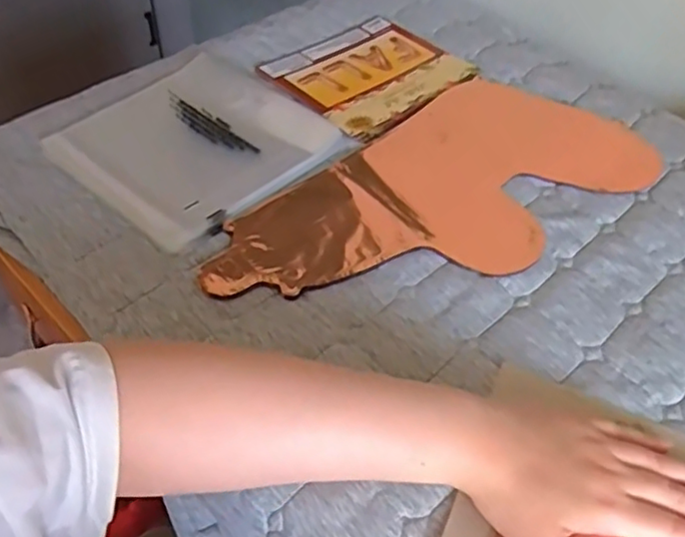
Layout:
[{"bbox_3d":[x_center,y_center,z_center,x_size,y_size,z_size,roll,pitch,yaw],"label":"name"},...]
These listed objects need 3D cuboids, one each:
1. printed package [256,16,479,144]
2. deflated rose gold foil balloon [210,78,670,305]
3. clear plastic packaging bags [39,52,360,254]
[{"bbox_3d":[0.032,-0.220,0.716,0.195,0.007,0.170,-32,58,-28],"label":"printed package"},{"bbox_3d":[0.089,-0.071,0.584,0.438,0.005,0.202,-28,56,-26],"label":"deflated rose gold foil balloon"},{"bbox_3d":[-0.136,-0.119,0.601,0.203,0.015,0.214,35,55,24],"label":"clear plastic packaging bags"}]

